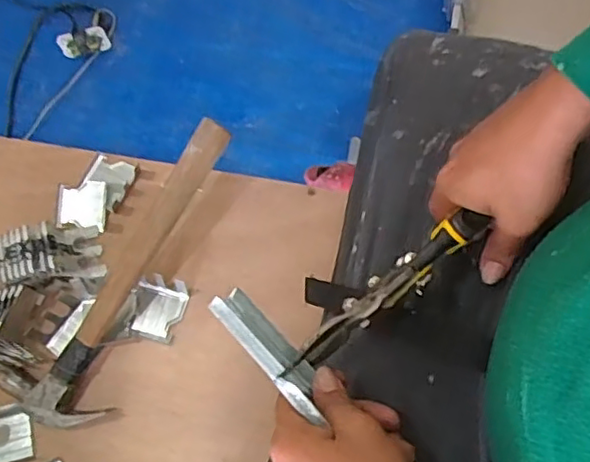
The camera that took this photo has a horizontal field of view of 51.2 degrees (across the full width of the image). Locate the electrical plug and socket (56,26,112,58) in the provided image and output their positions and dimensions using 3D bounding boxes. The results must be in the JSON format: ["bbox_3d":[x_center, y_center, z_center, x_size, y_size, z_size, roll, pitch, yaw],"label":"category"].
[{"bbox_3d":[-0.502,-0.448,1.463,0.117,0.055,0.056,-18,74,-5],"label":"electrical plug and socket"}]

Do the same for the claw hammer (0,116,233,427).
[{"bbox_3d":[-0.151,0.036,0.567,0.084,0.023,0.307,32,88,10],"label":"claw hammer"}]

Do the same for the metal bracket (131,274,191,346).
[{"bbox_3d":[-0.132,0.073,0.588,0.049,0.018,0.058,14,75,8],"label":"metal bracket"}]

